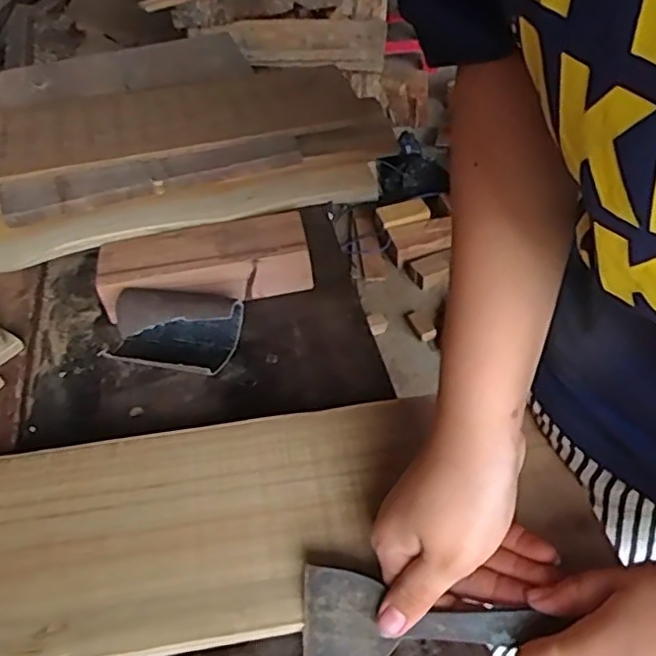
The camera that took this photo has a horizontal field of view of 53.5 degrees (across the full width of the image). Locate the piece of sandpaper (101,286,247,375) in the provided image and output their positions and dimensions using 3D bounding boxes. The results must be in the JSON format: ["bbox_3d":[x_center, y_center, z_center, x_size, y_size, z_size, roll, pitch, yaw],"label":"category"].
[{"bbox_3d":[-0.126,0.002,0.517,0.111,0.052,0.072,-1,44,6],"label":"piece of sandpaper"}]

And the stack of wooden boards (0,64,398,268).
[{"bbox_3d":[-0.259,-0.145,0.607,0.637,0.074,0.202,-13,44,-7],"label":"stack of wooden boards"}]

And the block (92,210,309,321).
[{"bbox_3d":[-0.108,-0.051,0.573,0.175,0.050,0.076,-13,44,-7],"label":"block"}]

